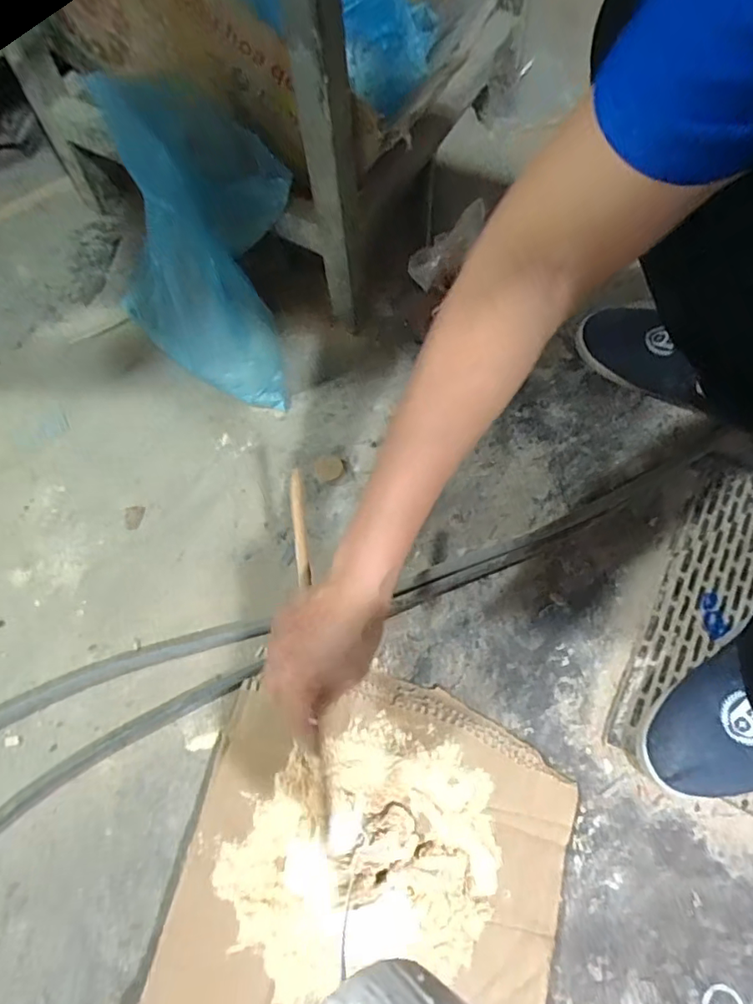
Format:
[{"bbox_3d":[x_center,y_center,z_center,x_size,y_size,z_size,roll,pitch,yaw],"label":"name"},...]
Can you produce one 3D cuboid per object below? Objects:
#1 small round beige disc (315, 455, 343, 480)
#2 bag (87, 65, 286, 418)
[{"bbox_3d":[-0.048,-0.035,0.542,0.027,0.006,0.026,0,71,1],"label":"small round beige disc"},{"bbox_3d":[-0.168,-0.216,0.481,0.166,0.123,0.265,0,112,1],"label":"bag"}]

